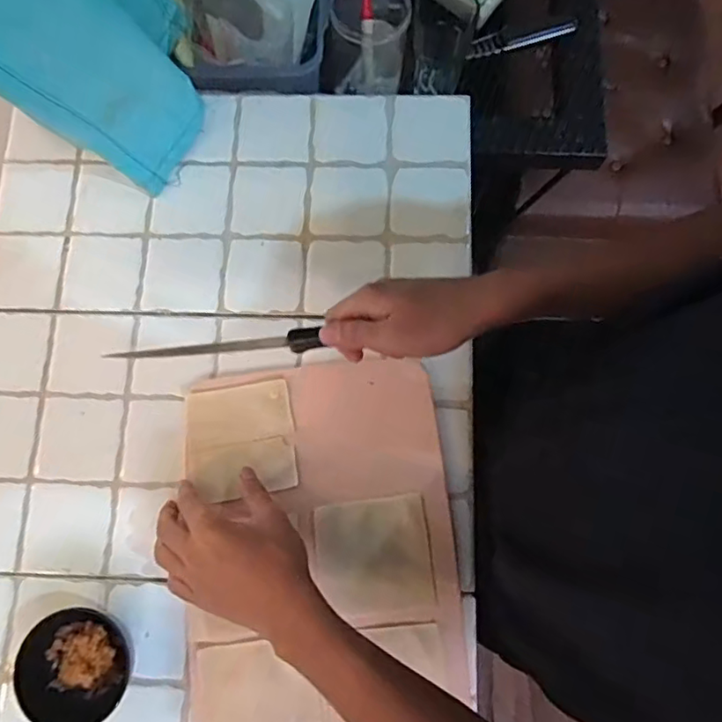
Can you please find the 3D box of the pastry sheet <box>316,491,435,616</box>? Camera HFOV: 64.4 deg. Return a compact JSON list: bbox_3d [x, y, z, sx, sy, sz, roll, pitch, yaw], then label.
[{"bbox_3d":[0.010,0.171,0.505,0.099,0.004,0.093,-7,77,-6],"label":"pastry sheet"}]

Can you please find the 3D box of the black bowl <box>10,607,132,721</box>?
[{"bbox_3d":[-0.241,0.259,0.483,0.079,0.044,0.088,-29,79,-5],"label":"black bowl"}]

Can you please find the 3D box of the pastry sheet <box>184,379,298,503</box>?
[{"bbox_3d":[-0.112,0.072,0.531,0.098,0.005,0.100,-8,78,-1],"label":"pastry sheet"}]

